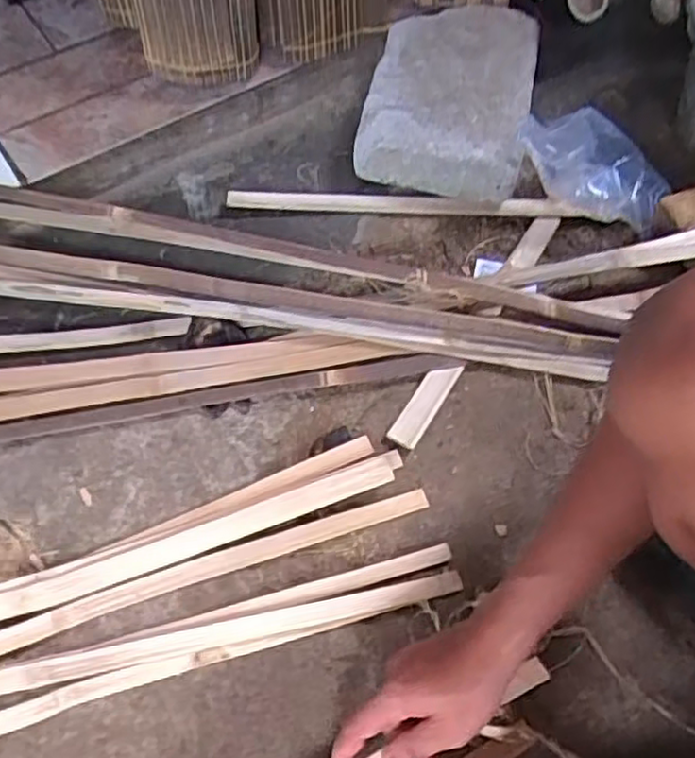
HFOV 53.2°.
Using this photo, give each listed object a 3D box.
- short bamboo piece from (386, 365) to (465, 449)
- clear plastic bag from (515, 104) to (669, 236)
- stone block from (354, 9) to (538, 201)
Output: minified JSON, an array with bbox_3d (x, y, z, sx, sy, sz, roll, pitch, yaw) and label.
[{"bbox_3d":[0.080,0.022,0.720,0.032,0.010,0.111,29,63,14],"label":"short bamboo piece"},{"bbox_3d":[0.292,-0.257,0.823,0.187,0.091,0.117,16,60,7],"label":"clear plastic bag"},{"bbox_3d":[0.135,-0.373,0.897,0.195,0.071,0.300,13,60,5],"label":"stone block"}]

